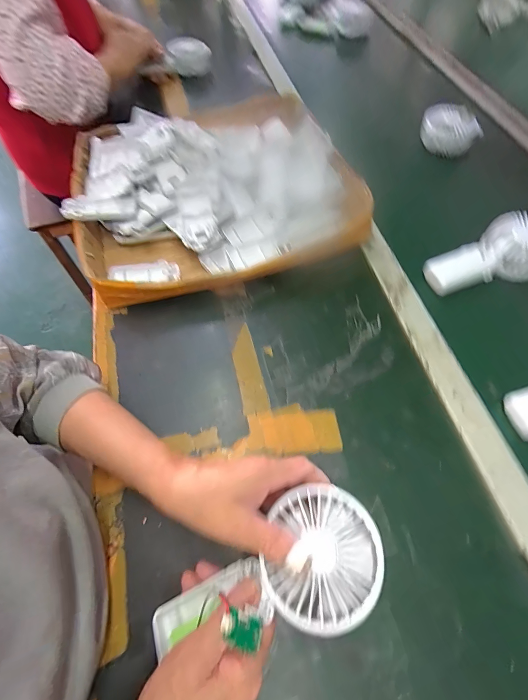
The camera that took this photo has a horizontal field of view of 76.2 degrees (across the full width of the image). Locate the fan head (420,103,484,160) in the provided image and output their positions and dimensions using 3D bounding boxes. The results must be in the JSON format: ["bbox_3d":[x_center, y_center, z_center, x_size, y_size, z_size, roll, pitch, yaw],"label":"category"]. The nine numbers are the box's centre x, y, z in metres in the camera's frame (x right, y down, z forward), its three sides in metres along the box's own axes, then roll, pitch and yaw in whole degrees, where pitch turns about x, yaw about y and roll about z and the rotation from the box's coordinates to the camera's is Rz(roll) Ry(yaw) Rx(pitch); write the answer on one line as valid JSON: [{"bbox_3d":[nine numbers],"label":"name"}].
[{"bbox_3d":[0.343,-0.403,0.625,0.101,0.053,0.075,16,64,12],"label":"fan head"}]

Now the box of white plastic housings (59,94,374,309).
[{"bbox_3d":[-0.082,-0.254,0.523,0.386,0.094,0.359,-17,61,-9],"label":"box of white plastic housings"}]

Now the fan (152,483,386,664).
[{"bbox_3d":[-0.006,0.171,0.247,0.186,0.034,0.085,-31,63,8],"label":"fan"}]

